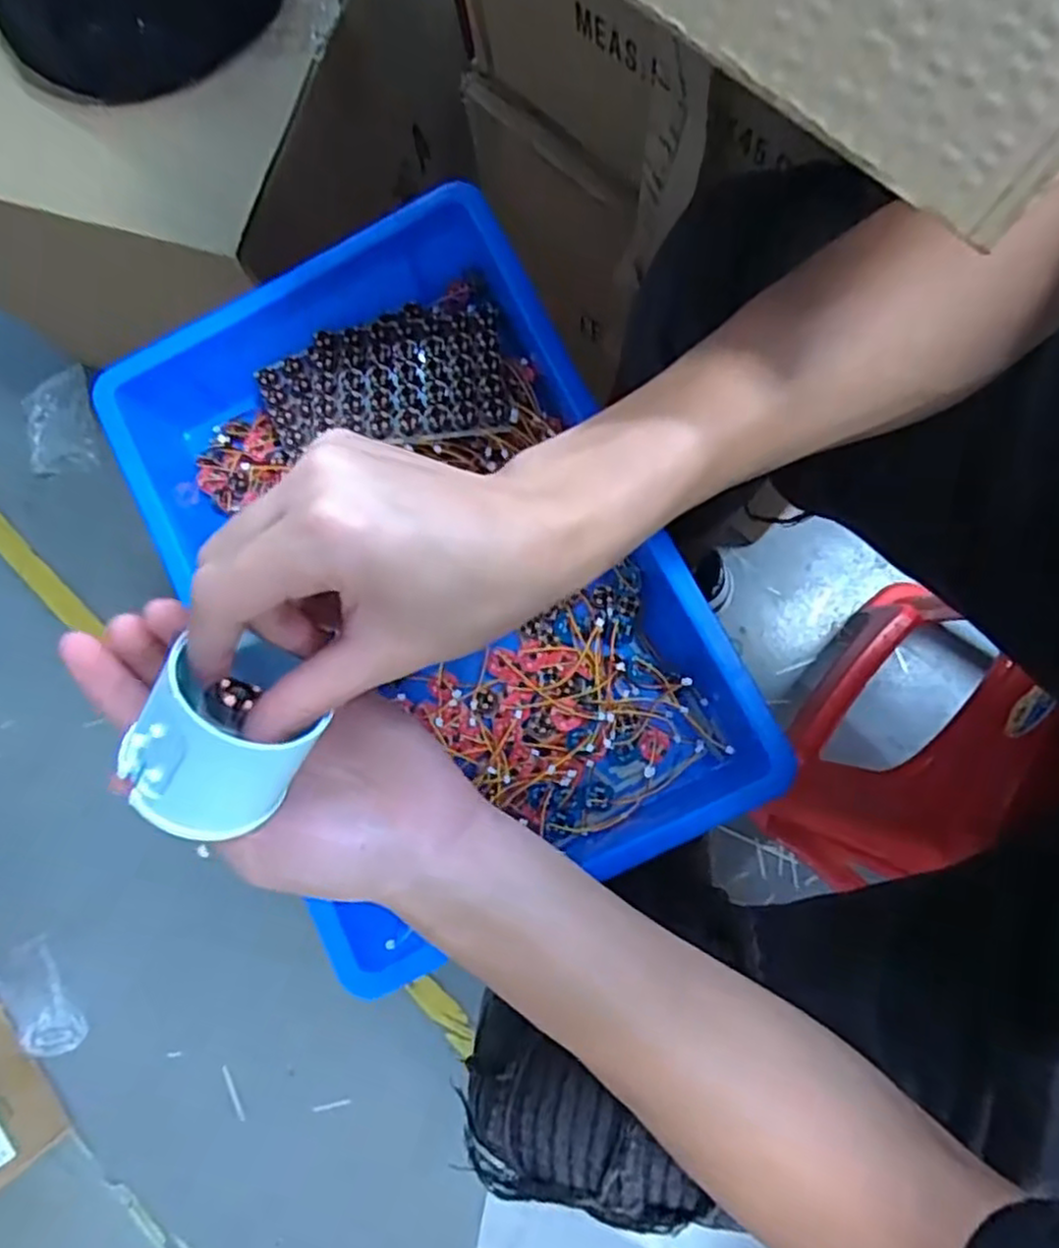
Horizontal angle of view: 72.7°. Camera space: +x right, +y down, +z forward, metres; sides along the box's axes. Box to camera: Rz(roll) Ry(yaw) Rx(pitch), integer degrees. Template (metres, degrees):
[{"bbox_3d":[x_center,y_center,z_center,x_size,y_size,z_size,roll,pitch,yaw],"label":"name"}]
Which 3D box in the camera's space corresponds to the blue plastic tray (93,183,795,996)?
[{"bbox_3d":[-0.069,-0.035,0.475,0.294,0.099,0.439,-28,81,2],"label":"blue plastic tray"}]

